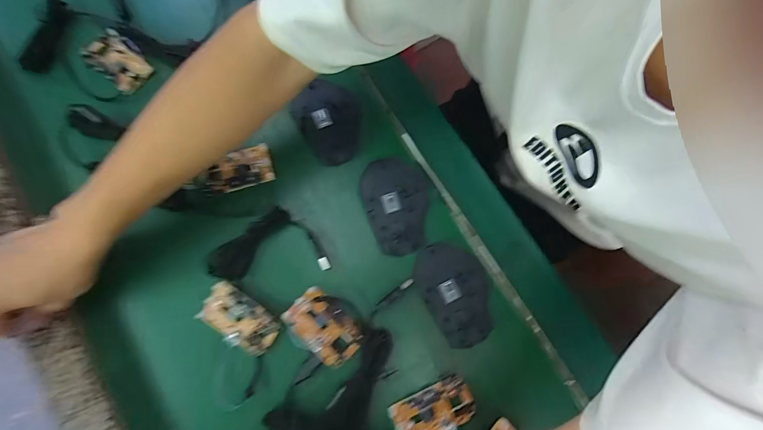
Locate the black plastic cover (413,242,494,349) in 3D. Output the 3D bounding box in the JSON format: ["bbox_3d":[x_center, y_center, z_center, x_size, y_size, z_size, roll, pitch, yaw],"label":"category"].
[{"bbox_3d":[0.082,0.083,0.370,0.071,0.009,0.110,-27,80,-6],"label":"black plastic cover"}]

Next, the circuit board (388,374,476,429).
[{"bbox_3d":[0.053,0.197,0.343,0.082,0.010,0.044,-24,80,-6],"label":"circuit board"}]

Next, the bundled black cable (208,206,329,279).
[{"bbox_3d":[-0.121,0.028,0.370,0.122,0.023,0.070,-4,79,-2],"label":"bundled black cable"}]

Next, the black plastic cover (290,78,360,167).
[{"bbox_3d":[-0.060,-0.111,0.403,0.072,0.016,0.098,-28,80,-6],"label":"black plastic cover"}]

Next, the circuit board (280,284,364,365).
[{"bbox_3d":[-0.058,0.114,0.353,0.050,0.020,0.078,-44,83,-9],"label":"circuit board"}]

